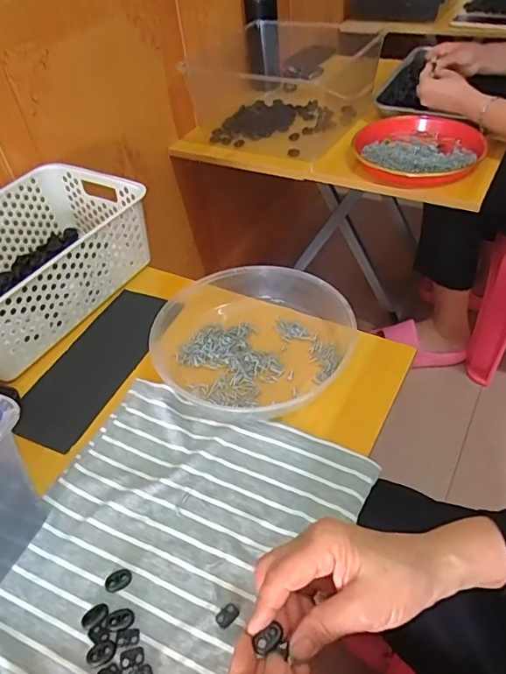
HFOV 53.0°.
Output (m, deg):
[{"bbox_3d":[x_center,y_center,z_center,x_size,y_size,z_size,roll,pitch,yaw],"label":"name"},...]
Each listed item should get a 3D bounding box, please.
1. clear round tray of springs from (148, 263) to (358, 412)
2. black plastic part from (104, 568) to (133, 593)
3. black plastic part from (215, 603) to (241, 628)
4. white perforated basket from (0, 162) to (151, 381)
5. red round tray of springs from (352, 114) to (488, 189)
[{"bbox_3d":[-0.008,-0.003,0.586,0.219,0.037,0.208,-3,45,3],"label":"clear round tray of springs"},{"bbox_3d":[-0.112,0.203,0.423,0.022,0.004,0.016,-29,49,-20],"label":"black plastic part"},{"bbox_3d":[-0.020,0.218,0.398,0.013,0.004,0.018,33,57,32],"label":"black plastic part"},{"bbox_3d":[-0.294,-0.099,0.666,0.199,0.105,0.305,20,51,24],"label":"white perforated basket"},{"bbox_3d":[0.281,-0.327,0.884,0.215,0.028,0.222,-3,45,3],"label":"red round tray of springs"}]

